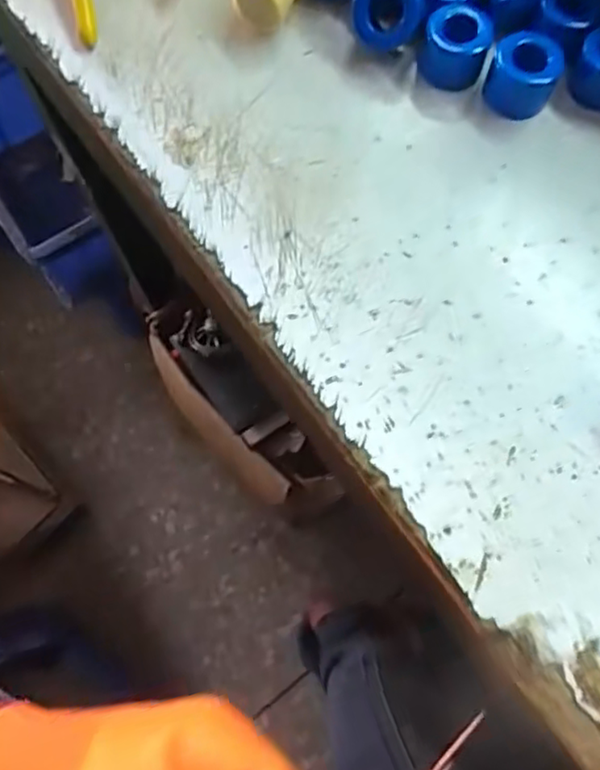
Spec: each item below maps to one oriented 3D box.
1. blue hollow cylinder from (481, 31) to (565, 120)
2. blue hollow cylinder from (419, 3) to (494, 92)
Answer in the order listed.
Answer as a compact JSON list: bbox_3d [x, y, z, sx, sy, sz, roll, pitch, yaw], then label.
[{"bbox_3d":[0.091,-0.127,0.261,0.027,0.020,0.025,0,71,1],"label":"blue hollow cylinder"},{"bbox_3d":[0.065,-0.143,0.268,0.027,0.018,0.029,0,71,1],"label":"blue hollow cylinder"}]

